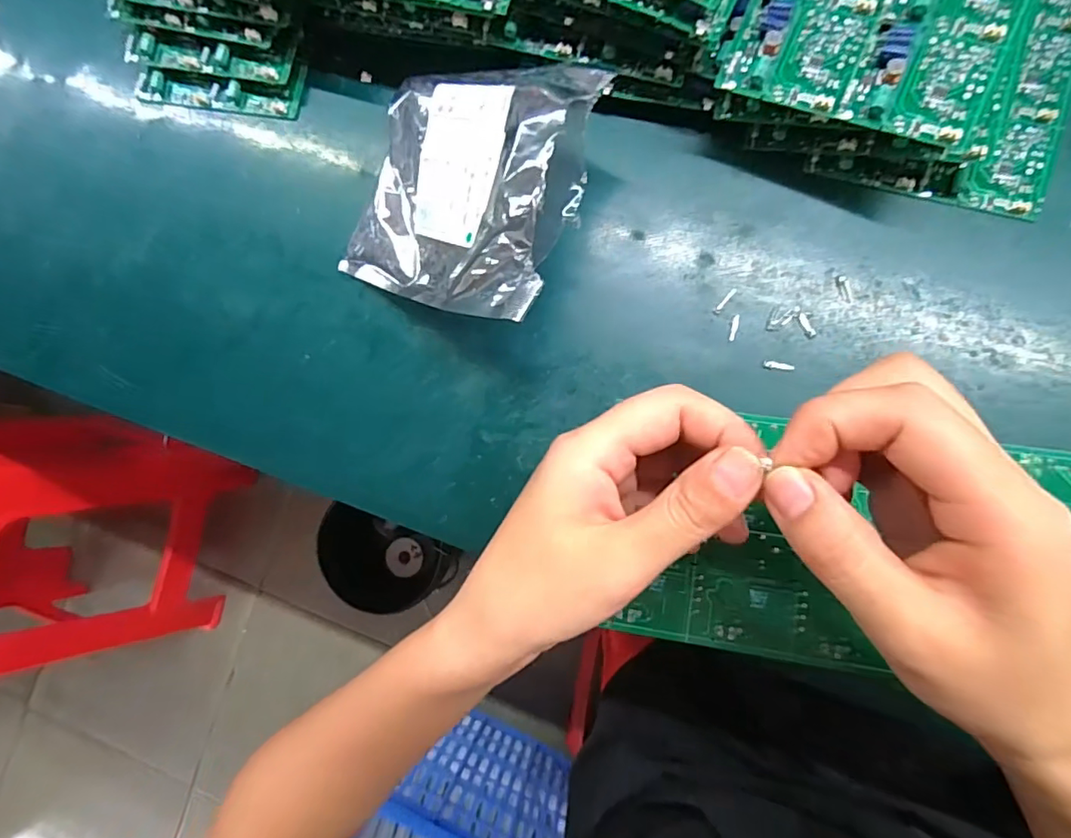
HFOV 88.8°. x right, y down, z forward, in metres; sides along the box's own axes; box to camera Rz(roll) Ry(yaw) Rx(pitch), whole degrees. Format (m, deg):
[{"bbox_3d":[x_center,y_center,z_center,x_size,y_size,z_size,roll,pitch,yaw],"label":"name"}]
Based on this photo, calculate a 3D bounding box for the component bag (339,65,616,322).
[{"bbox_3d":[-0.032,-0.109,0.258,0.134,0.029,0.111,23,102,36],"label":"component bag"}]

